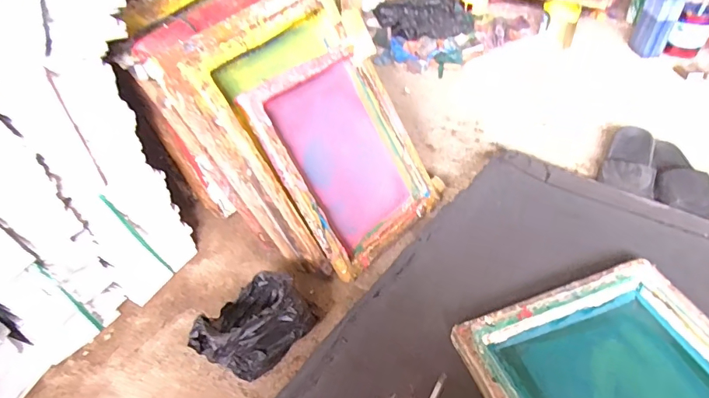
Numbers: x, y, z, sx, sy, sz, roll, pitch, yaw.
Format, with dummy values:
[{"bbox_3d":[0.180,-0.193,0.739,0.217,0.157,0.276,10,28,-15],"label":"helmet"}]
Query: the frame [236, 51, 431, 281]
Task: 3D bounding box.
[{"bbox_3d":[-0.017,-0.077,0.862,0.266,0.370,0.040,-38,20,-31],"label":"frame"}]

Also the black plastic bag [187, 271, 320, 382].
[{"bbox_3d":[-0.171,0.211,0.755,0.140,0.132,0.186,30,54,30],"label":"black plastic bag"}]

